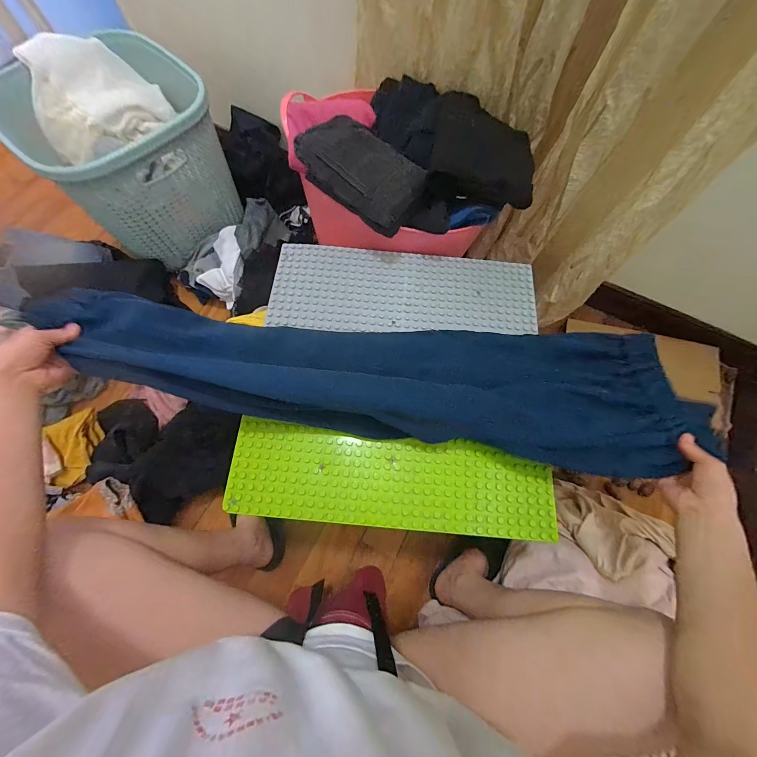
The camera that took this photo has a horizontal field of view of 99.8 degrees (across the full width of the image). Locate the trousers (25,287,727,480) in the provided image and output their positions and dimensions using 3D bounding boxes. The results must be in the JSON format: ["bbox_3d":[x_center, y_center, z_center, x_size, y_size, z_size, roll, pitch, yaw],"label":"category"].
[{"bbox_3d":[0.021,-0.011,0.496,0.832,0.143,0.196,10,71,0],"label":"trousers"}]

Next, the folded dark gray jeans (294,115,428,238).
[{"bbox_3d":[-0.030,-0.375,0.582,0.223,0.060,0.139,34,92,-5],"label":"folded dark gray jeans"}]

